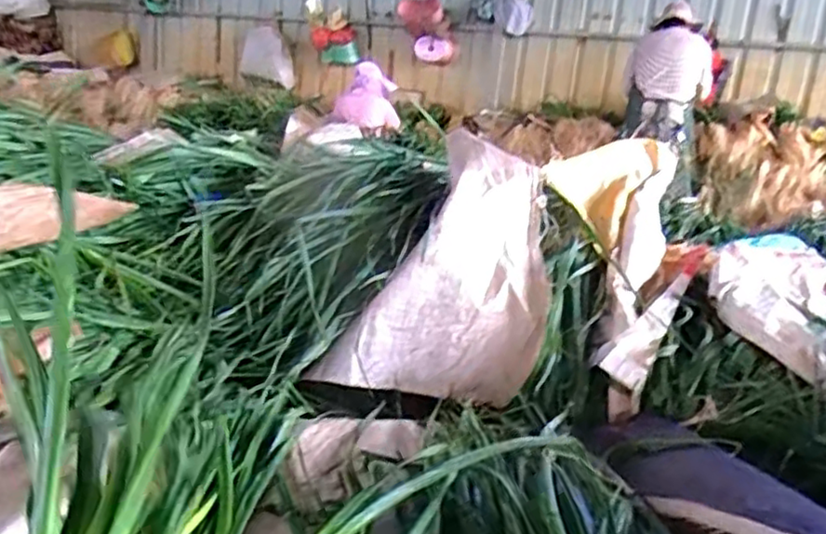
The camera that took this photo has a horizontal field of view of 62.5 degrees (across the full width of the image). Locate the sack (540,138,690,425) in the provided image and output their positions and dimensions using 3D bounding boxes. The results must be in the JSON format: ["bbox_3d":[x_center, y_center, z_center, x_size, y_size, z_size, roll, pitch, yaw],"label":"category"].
[{"bbox_3d":[0.332,-0.036,1.123,0.242,0.092,0.642,9,44,7],"label":"sack"}]

